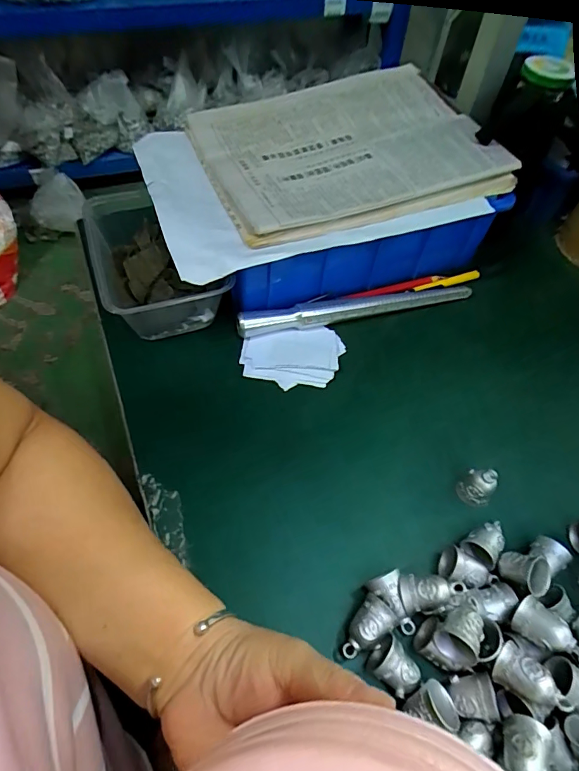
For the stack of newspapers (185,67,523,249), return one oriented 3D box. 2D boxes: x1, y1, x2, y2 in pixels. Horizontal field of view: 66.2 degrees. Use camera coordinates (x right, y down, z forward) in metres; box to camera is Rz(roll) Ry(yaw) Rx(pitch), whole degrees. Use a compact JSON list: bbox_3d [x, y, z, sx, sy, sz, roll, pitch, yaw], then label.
[{"bbox_3d":[0.050,-0.232,0.429,0.255,0.022,0.202,-19,61,-10],"label":"stack of newspapers"}]

